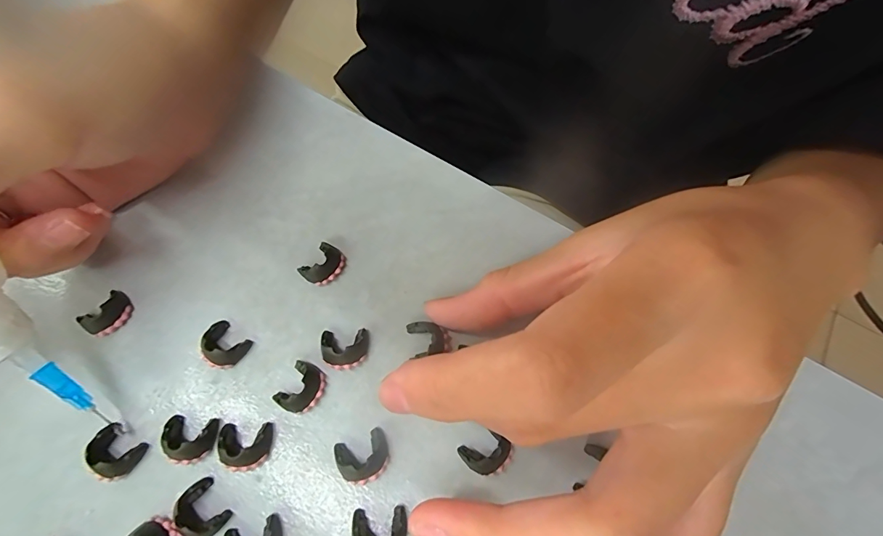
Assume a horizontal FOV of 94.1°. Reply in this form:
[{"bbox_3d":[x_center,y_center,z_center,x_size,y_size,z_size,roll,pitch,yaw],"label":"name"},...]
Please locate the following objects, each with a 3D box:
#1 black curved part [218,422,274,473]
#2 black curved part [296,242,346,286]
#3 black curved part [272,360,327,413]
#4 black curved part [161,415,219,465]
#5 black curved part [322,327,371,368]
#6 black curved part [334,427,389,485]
[{"bbox_3d":[-0.062,0.056,0.128,0.015,0.009,0.014,0,64,-1],"label":"black curved part"},{"bbox_3d":[-0.044,-0.002,0.154,0.014,0.007,0.016,34,68,14],"label":"black curved part"},{"bbox_3d":[-0.047,0.040,0.136,0.014,0.008,0.016,26,67,11],"label":"black curved part"},{"bbox_3d":[-0.081,0.055,0.131,0.016,0.005,0.014,3,64,0],"label":"black curved part"},{"bbox_3d":[-0.033,0.027,0.141,0.016,0.008,0.014,-5,64,-4],"label":"black curved part"},{"bbox_3d":[-0.024,0.058,0.127,0.016,0.009,0.014,-18,66,-10],"label":"black curved part"}]

